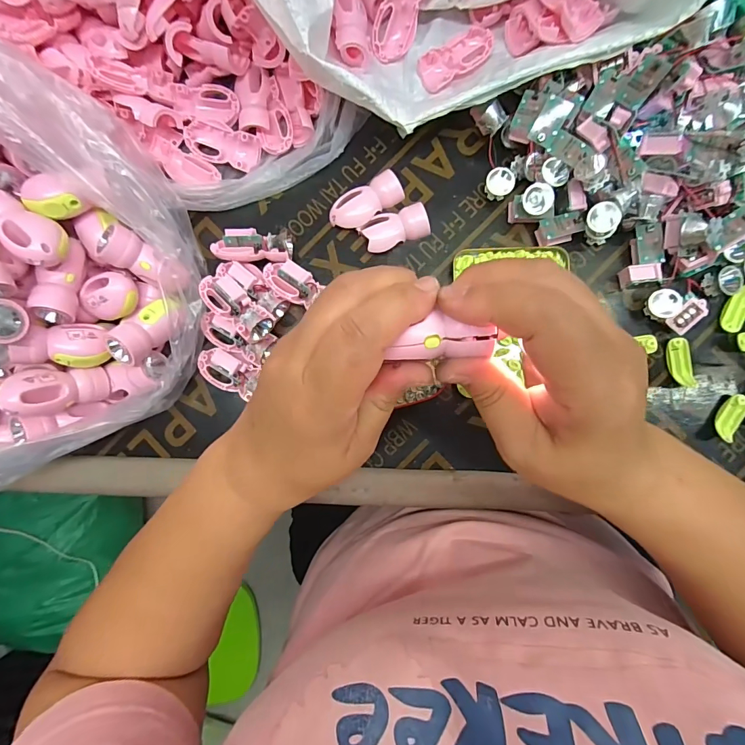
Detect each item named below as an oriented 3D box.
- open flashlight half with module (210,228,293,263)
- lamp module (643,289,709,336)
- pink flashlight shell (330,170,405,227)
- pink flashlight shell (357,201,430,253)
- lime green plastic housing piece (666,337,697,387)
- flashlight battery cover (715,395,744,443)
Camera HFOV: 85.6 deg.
[{"bbox_3d":[-0.103,-0.109,0.352,0.066,0.025,0.029,0,88,3],"label":"open flashlight half with module"},{"bbox_3d":[0.249,-0.053,0.332,0.028,0.020,0.040,-44,87,1],"label":"lamp module"},{"bbox_3d":[-0.008,-0.153,0.355,0.066,0.014,0.035,-31,87,2],"label":"pink flashlight shell"},{"bbox_3d":[0.021,-0.126,0.353,0.057,0.013,0.030,-20,87,2],"label":"pink flashlight shell"},{"bbox_3d":[0.258,-0.008,0.337,0.018,0.011,0.041,-9,88,3],"label":"lime green plastic housing piece"},{"bbox_3d":[0.294,0.036,0.330,0.014,0.014,0.042,32,90,4],"label":"flashlight battery cover"}]

